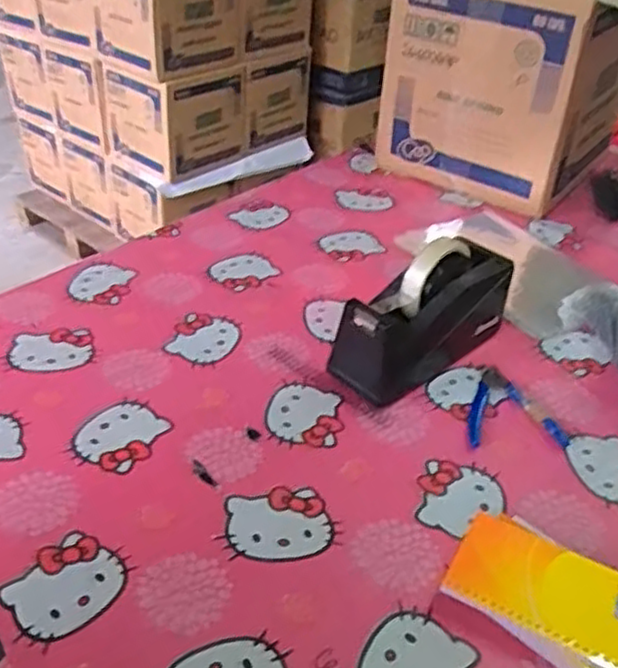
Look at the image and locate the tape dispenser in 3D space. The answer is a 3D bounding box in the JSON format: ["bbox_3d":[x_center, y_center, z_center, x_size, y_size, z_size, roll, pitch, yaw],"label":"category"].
[{"bbox_3d":[0.118,-0.020,0.714,0.206,0.116,0.072,-25,44,-35],"label":"tape dispenser"}]

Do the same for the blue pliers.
[{"bbox_3d":[0.188,0.066,0.690,0.090,0.013,0.111,2,35,-4],"label":"blue pliers"}]

